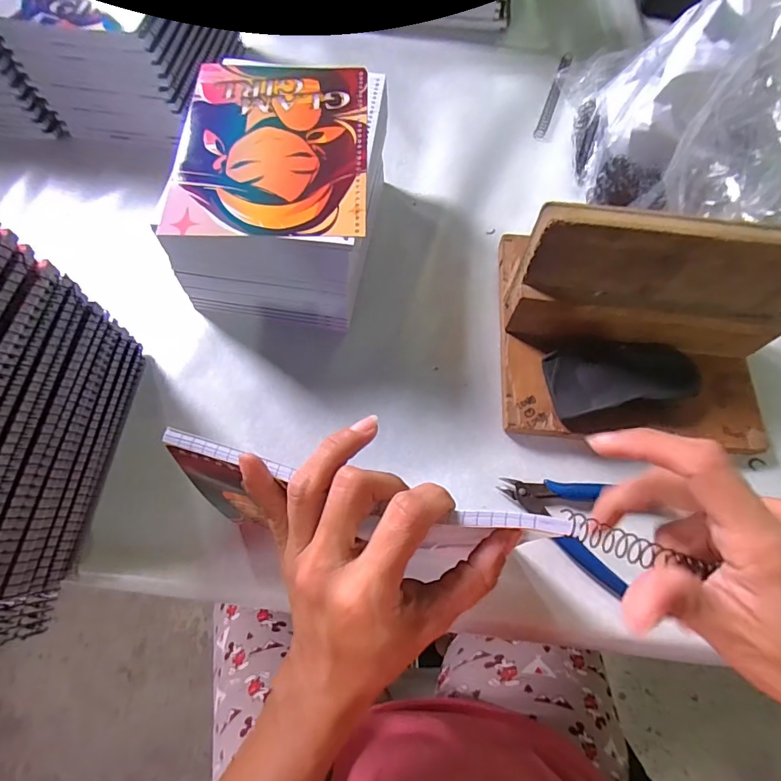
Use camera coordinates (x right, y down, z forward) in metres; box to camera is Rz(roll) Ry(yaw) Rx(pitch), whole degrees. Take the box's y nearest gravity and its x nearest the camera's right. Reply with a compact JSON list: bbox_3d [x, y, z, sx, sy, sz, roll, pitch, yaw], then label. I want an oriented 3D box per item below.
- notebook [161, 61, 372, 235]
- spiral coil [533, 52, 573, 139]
[{"bbox_3d":[-0.092,-0.200,0.352,0.144,0.005,0.197,-1,65,-1],"label":"notebook"},{"bbox_3d":[0.201,-0.367,0.539,0.013,0.014,0.162,20,67,8],"label":"spiral coil"}]

